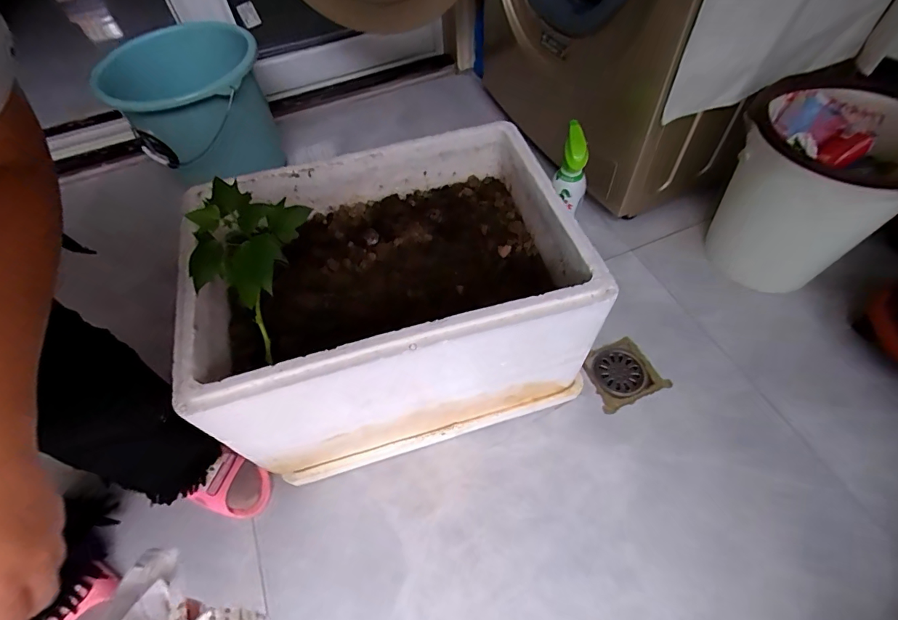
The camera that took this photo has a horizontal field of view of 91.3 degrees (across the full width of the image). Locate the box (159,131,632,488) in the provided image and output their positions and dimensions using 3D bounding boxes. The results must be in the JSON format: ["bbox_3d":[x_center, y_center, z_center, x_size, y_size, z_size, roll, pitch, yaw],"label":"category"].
[{"bbox_3d":[-0.075,-0.007,0.653,0.470,0.321,0.341,-17,56,-8],"label":"box"}]

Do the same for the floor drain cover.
[{"bbox_3d":[0.289,0.105,0.744,0.112,0.009,0.106,-22,57,-12],"label":"floor drain cover"}]

